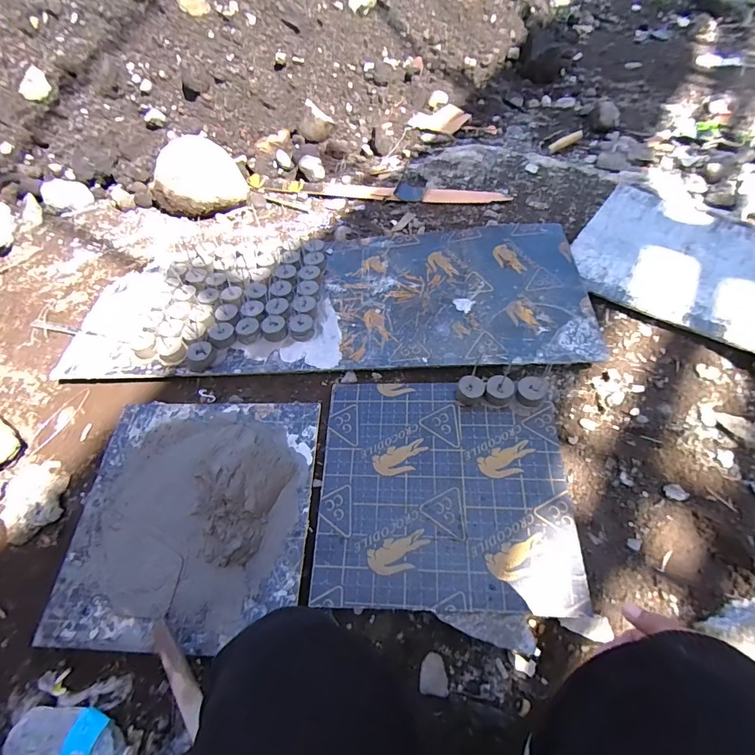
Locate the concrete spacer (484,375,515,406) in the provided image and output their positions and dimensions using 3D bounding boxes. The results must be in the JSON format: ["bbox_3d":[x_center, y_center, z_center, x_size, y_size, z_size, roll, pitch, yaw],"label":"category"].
[{"bbox_3d":[0.242,0.026,0.831,0.051,0.038,0.048,-1,61,1],"label":"concrete spacer"}]

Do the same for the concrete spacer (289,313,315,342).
[{"bbox_3d":[-0.174,-0.117,0.955,0.055,0.029,0.061,-9,61,-4],"label":"concrete spacer"}]

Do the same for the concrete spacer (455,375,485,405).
[{"bbox_3d":[0.186,0.026,0.839,0.054,0.037,0.050,18,62,16],"label":"concrete spacer"}]

